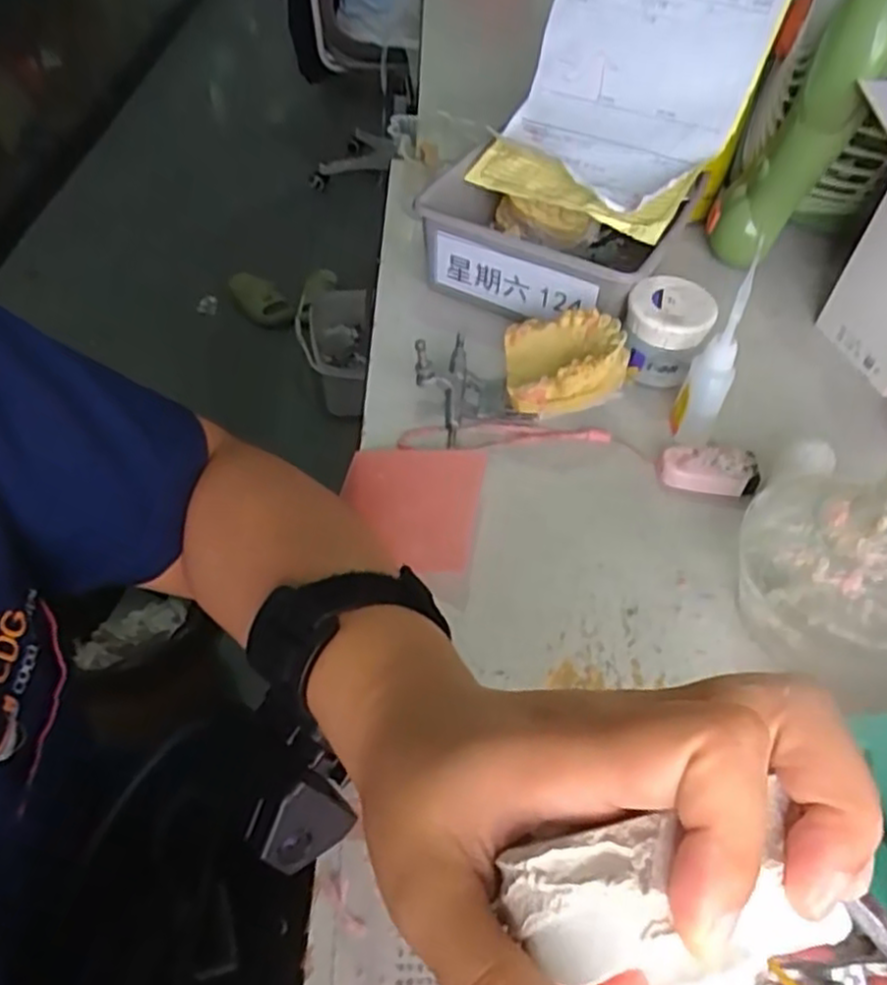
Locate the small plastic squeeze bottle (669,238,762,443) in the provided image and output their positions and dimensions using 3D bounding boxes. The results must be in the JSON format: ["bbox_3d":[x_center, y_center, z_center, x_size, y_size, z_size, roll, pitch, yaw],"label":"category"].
[{"bbox_3d":[0.147,-0.075,0.391,0.023,0.099,0.025,26,52,18],"label":"small plastic squeeze bottle"}]

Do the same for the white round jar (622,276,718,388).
[{"bbox_3d":[0.133,-0.096,0.444,0.048,0.048,0.044,2,48,-2],"label":"white round jar"}]

